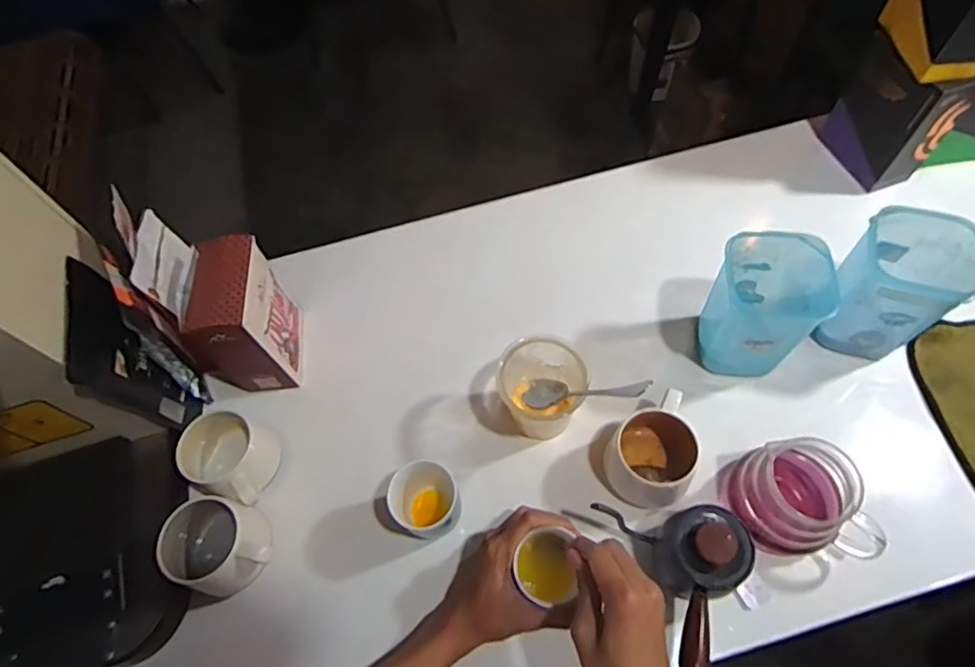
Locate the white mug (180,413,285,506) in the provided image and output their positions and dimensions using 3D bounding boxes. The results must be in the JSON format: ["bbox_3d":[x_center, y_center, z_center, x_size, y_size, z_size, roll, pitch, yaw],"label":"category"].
[{"bbox_3d":[-0.277,0.133,0.604,0.083,0.071,0.091,0,60,3],"label":"white mug"}]

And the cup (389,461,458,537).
[{"bbox_3d":[-0.063,0.164,0.567,0.064,0.062,0.061,-1,60,2],"label":"cup"}]

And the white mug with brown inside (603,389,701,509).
[{"bbox_3d":[0.168,0.114,0.574,0.077,0.080,0.099,18,62,13],"label":"white mug with brown inside"}]

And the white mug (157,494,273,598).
[{"bbox_3d":[-0.259,0.211,0.554,0.099,0.073,0.076,12,61,9],"label":"white mug"}]

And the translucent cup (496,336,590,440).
[{"bbox_3d":[0.056,0.057,0.600,0.085,0.105,0.080,-3,60,1],"label":"translucent cup"}]

